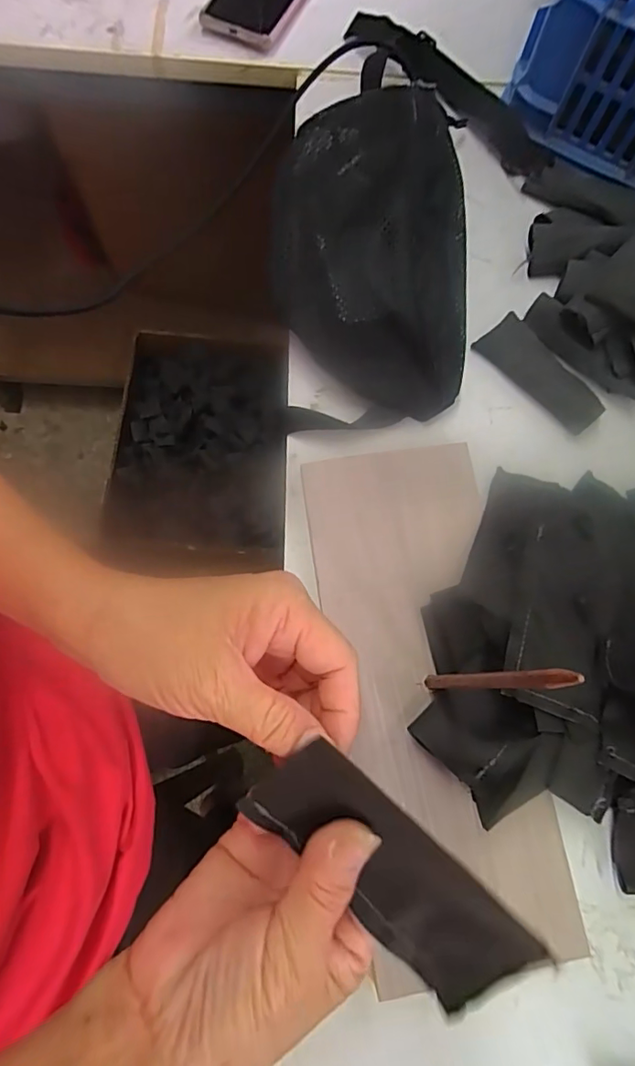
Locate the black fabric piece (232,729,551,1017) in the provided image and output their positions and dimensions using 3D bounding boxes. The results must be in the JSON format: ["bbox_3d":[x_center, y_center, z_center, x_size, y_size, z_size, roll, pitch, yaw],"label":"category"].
[{"bbox_3d":[0.028,0.128,0.191,0.114,0.004,0.054,45,115,1],"label":"black fabric piece"}]

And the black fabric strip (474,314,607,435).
[{"bbox_3d":[0.174,-0.124,0.399,0.040,0.010,0.104,-41,78,-12],"label":"black fabric strip"}]

